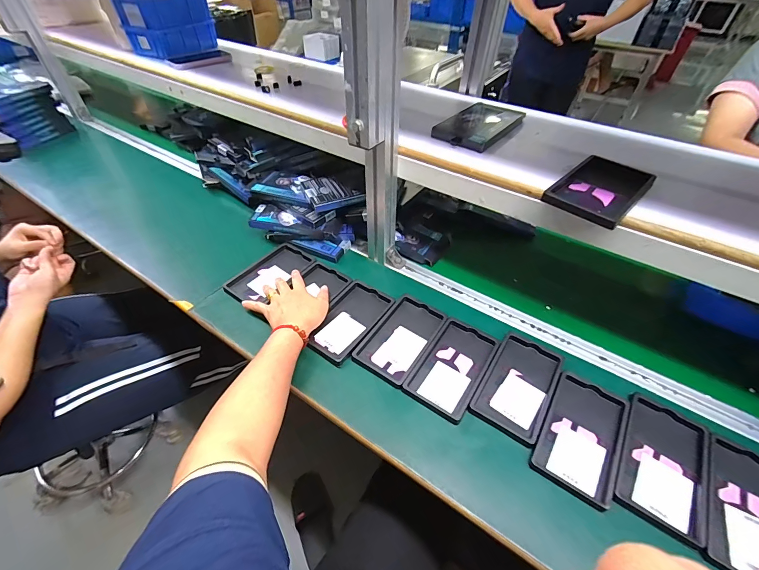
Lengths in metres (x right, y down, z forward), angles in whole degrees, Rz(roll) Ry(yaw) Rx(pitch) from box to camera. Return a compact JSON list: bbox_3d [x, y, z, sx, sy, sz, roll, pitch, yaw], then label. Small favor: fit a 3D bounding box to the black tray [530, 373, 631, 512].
[{"bbox_3d":[0.272,0.199,0.460,0.093,0.014,0.159,27,51,23],"label":"black tray"}]

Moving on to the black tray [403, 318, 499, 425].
[{"bbox_3d":[0.113,0.123,0.533,0.089,0.012,0.158,26,50,22],"label":"black tray"}]

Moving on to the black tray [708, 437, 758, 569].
[{"bbox_3d":[0.433,0.264,0.395,0.084,0.022,0.156,28,51,23],"label":"black tray"}]

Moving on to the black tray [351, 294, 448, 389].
[{"bbox_3d":[0.035,0.085,0.566,0.091,0.014,0.161,26,51,22],"label":"black tray"}]

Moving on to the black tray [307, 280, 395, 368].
[{"bbox_3d":[-0.054,0.060,0.589,0.095,0.015,0.161,25,50,21],"label":"black tray"}]

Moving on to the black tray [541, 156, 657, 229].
[{"bbox_3d":[0.296,-0.130,0.463,0.093,0.019,0.152,36,55,29],"label":"black tray"}]

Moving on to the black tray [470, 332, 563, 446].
[{"bbox_3d":[0.207,0.145,0.513,0.091,0.015,0.163,27,51,23],"label":"black tray"}]

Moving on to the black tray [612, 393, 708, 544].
[{"bbox_3d":[0.361,0.225,0.436,0.094,0.013,0.159,25,50,21],"label":"black tray"}]

